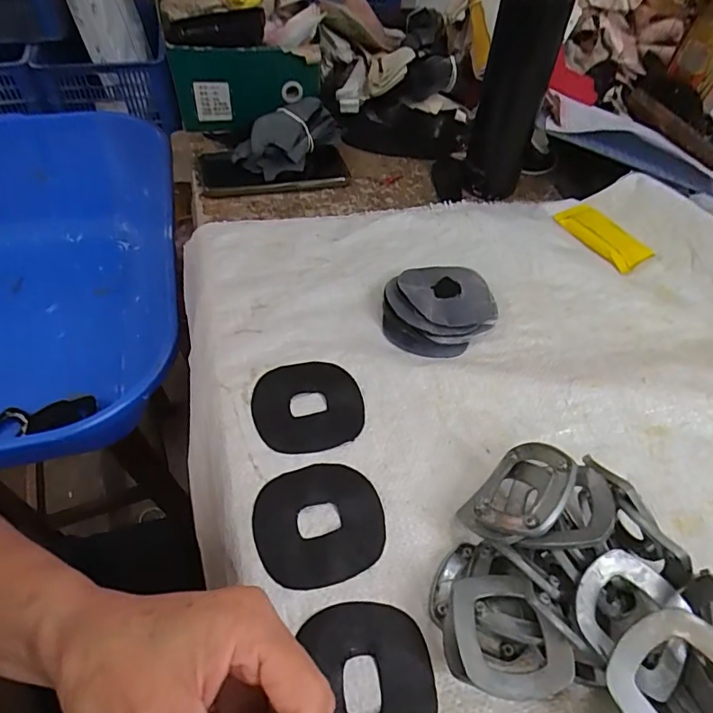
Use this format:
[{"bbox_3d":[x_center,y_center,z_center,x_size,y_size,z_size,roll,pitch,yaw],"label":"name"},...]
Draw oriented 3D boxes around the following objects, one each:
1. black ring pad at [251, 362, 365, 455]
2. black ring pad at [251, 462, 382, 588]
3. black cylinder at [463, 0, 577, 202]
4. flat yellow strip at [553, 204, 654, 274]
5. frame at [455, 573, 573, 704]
[{"bbox_3d":[-0.036,0.036,0.375,0.080,0.004,0.076,-9,52,-12],"label":"black ring pad"},{"bbox_3d":[-0.023,0.105,0.321,0.080,0.005,0.074,-14,53,-16],"label":"black ring pad"},{"bbox_3d":[0.161,-0.281,0.511,0.067,0.218,0.054,22,52,13],"label":"black cylinder"},{"bbox_3d":[0.258,-0.129,0.527,0.060,0.004,0.098,-28,58,-25],"label":"flat yellow strip"},{"bbox_3d":[0.078,0.145,0.263,0.053,0.012,0.062,-9,37,-7],"label":"frame"}]

